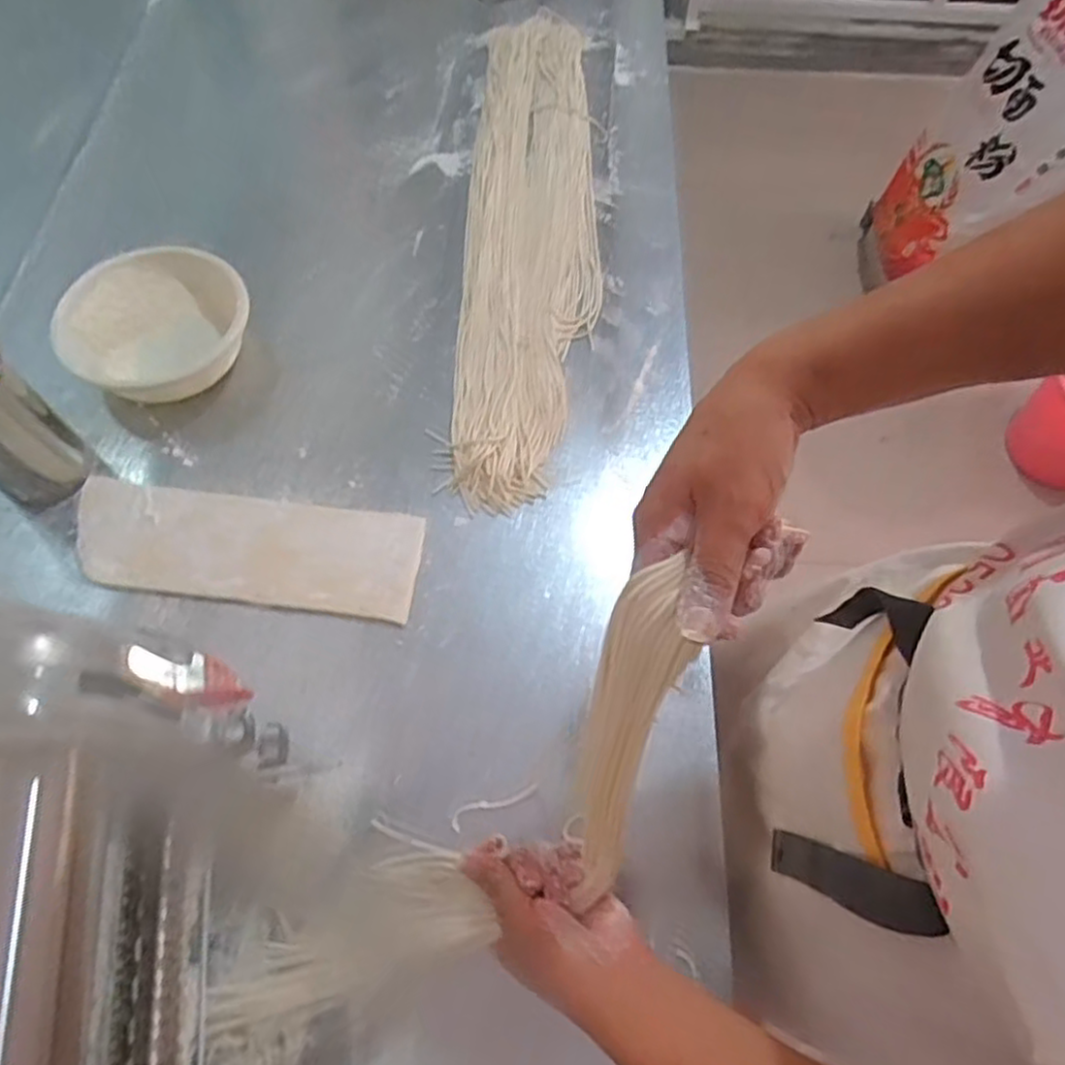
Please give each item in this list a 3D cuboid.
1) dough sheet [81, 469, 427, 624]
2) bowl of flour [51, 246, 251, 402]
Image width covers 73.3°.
[{"bbox_3d":[-0.279,0.013,0.694,0.335,0.007,0.109,8,63,1],"label":"dough sheet"},{"bbox_3d":[-0.408,-0.220,0.784,0.169,0.059,0.189,32,66,14],"label":"bowl of flour"}]

